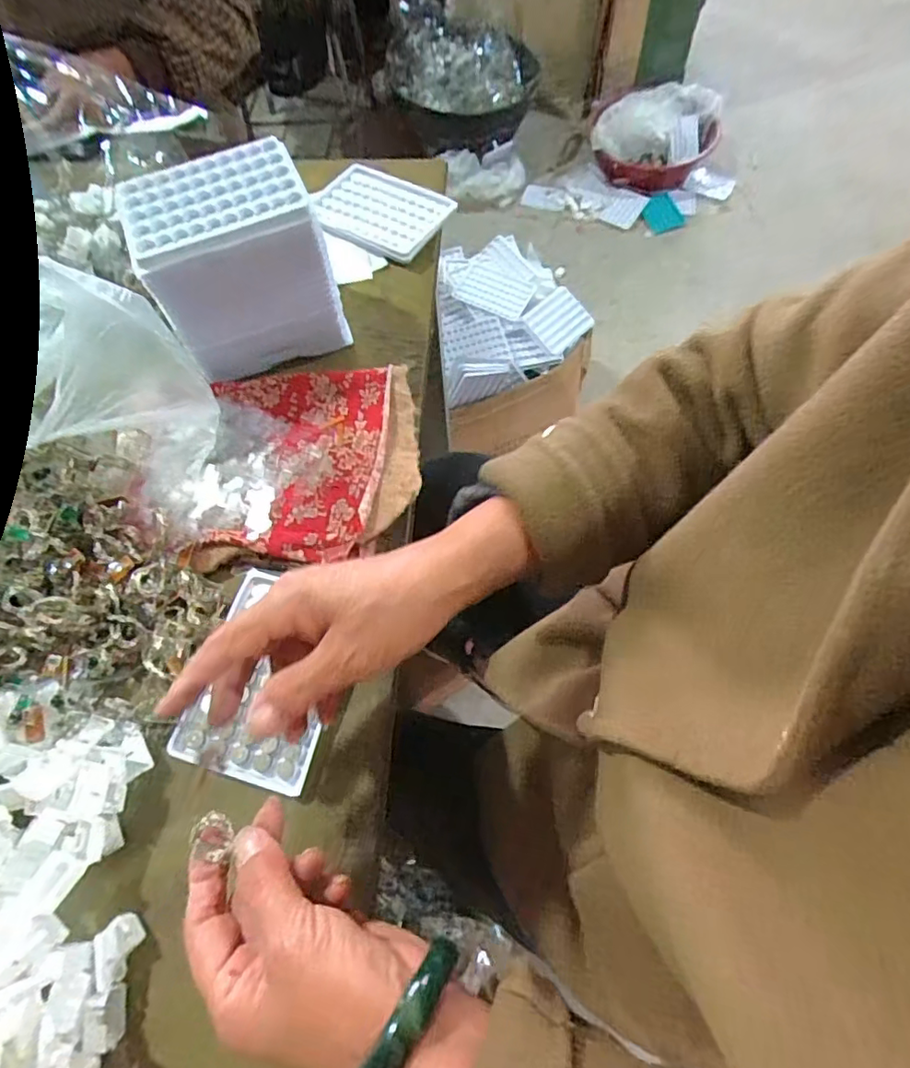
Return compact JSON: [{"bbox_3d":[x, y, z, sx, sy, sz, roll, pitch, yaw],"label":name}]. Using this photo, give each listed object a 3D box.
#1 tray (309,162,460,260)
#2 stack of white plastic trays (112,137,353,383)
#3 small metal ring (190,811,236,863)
[{"bbox_3d":[-0.079,-0.319,0.557,0.135,0.017,0.089,28,69,13],"label":"tray"},{"bbox_3d":[-0.167,-0.208,0.440,0.123,0.120,0.084,-22,67,-9],"label":"stack of white plastic trays"},{"bbox_3d":[-0.120,0.150,0.279,0.021,0.006,0.020,14,66,7],"label":"small metal ring"}]

